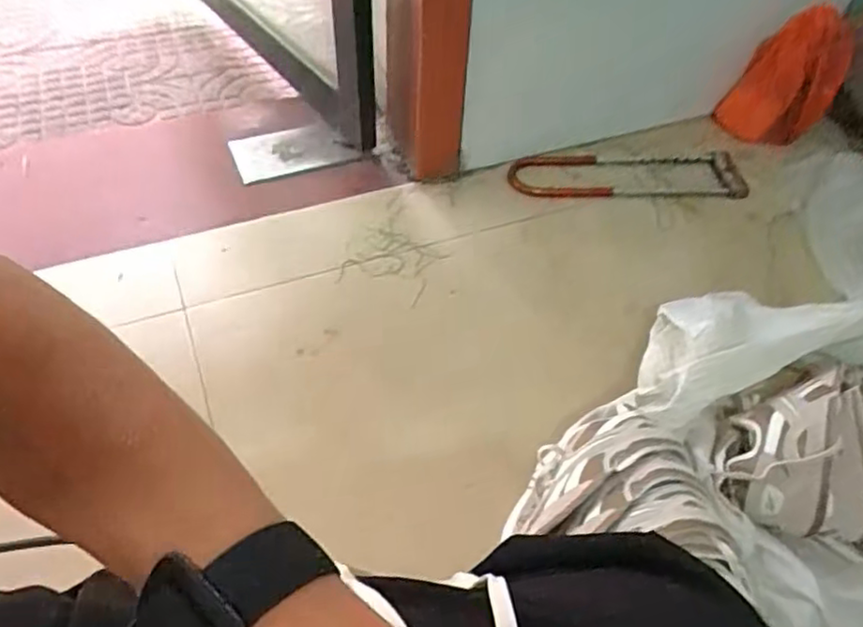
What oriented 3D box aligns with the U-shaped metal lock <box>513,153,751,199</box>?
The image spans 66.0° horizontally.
[{"bbox_3d":[0.323,-0.235,1.104,0.383,0.031,0.101,0,51,-1],"label":"U-shaped metal lock"}]

